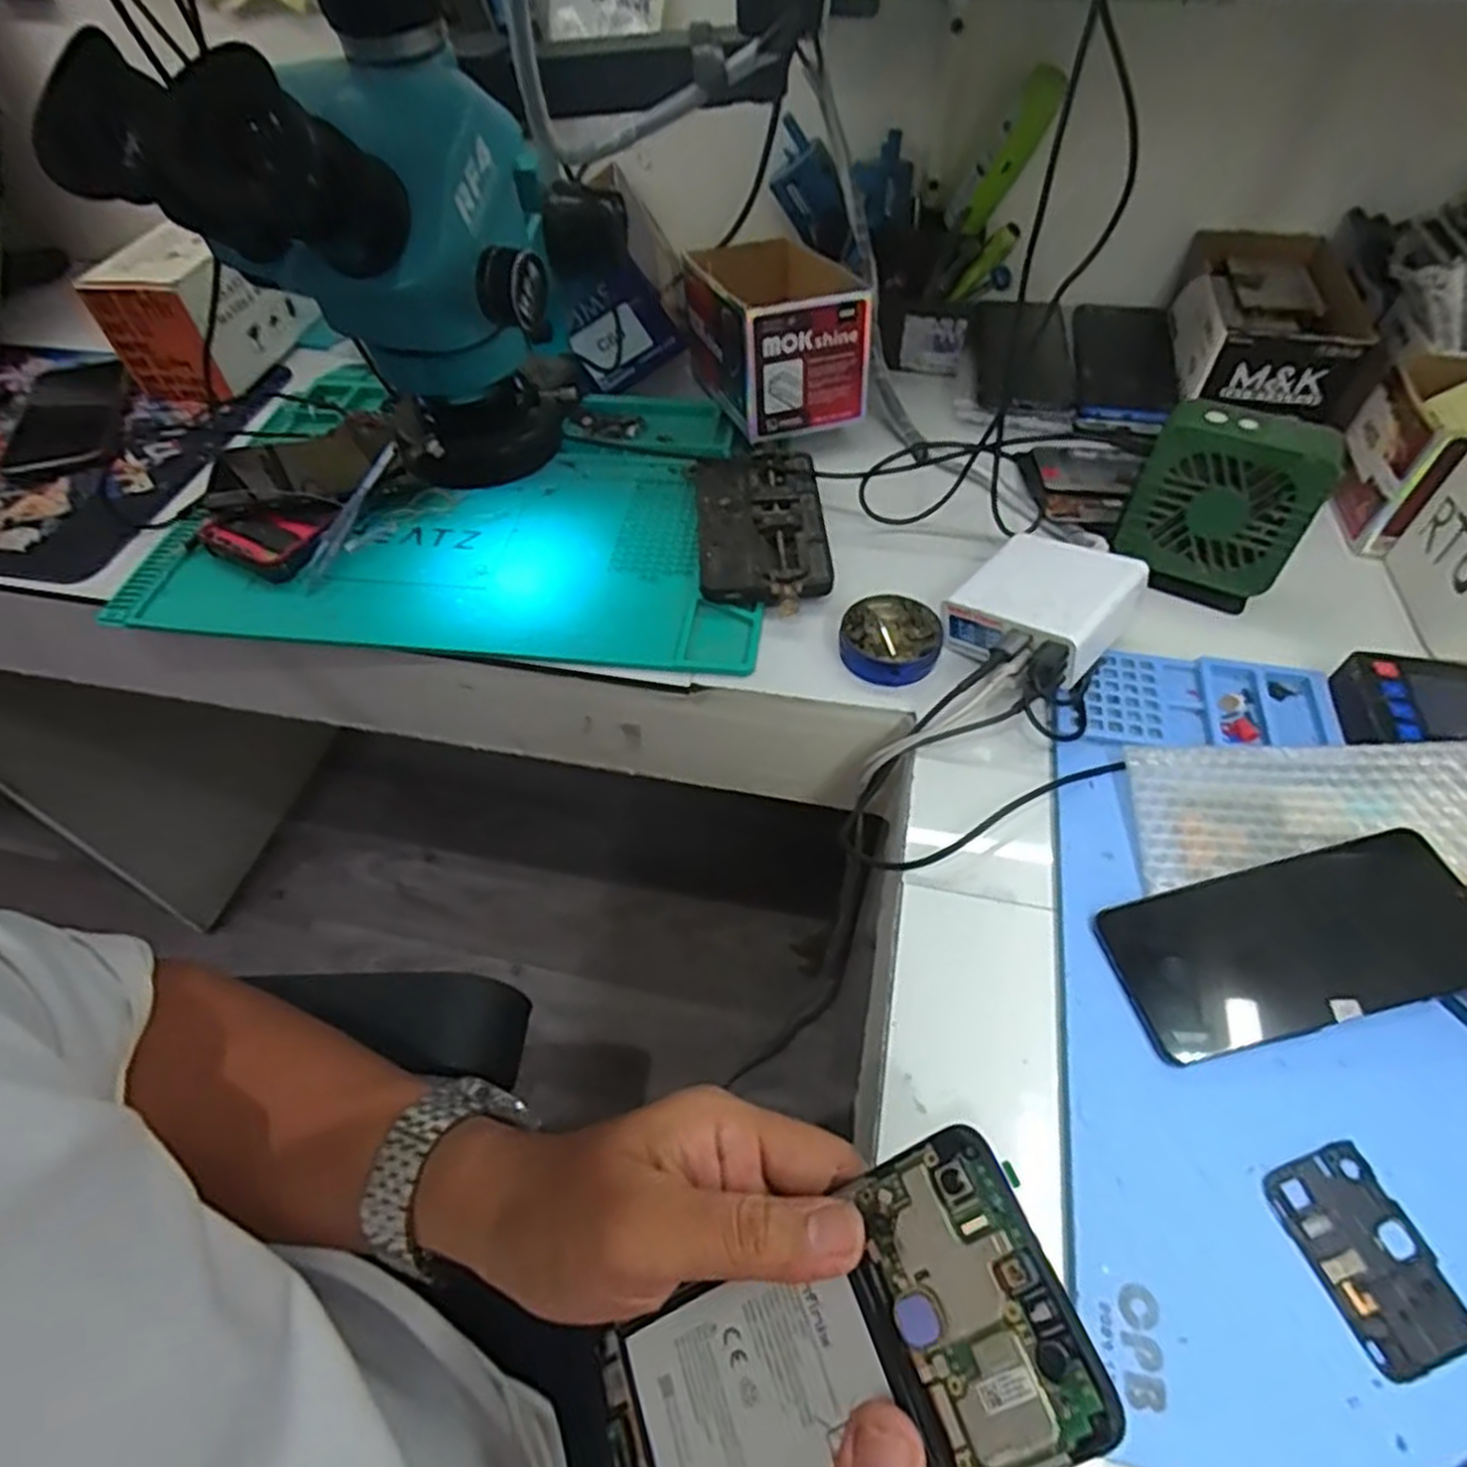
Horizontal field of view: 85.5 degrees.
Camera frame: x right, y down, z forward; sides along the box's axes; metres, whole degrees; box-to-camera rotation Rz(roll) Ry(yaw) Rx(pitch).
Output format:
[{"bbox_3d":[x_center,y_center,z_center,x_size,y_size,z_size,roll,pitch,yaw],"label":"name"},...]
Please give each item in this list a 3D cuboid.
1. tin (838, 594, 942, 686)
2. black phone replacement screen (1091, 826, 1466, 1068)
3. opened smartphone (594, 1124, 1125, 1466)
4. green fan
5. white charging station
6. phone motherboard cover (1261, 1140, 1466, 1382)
[{"bbox_3d":[0.098,-0.060,0.499,0.060,0.020,0.065,-2,52,2],"label":"tin"},{"bbox_3d":[0.255,0.094,0.359,0.159,0.007,0.073,-17,57,2],"label":"black phone replacement screen"},{"bbox_3d":[0.022,0.189,0.233,0.164,0.009,0.071,-42,52,19],"label":"opened smartphone"},{"bbox_3d":[0.299,-0.143,0.488,0.097,0.095,0.050,18,56,16],"label":"green fan"},{"bbox_3d":[0.190,-0.081,0.485,0.090,0.045,0.097,31,60,24],"label":"white charging station"},{"bbox_3d":[0.241,0.197,0.300,0.047,0.004,0.068,-16,53,-9],"label":"phone motherboard cover"}]

